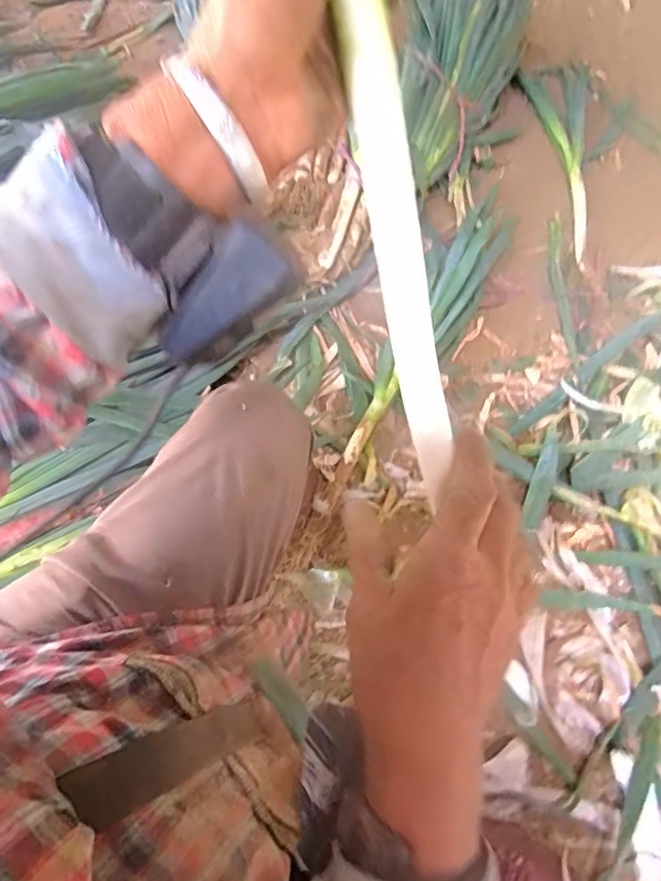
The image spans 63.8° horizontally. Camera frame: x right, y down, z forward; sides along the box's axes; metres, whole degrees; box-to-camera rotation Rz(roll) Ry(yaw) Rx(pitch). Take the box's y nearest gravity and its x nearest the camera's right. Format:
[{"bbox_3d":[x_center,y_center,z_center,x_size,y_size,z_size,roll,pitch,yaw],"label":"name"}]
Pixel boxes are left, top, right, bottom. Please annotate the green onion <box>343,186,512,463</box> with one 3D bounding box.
[{"bbox_3d":[0.214,-0.243,1.024,0.108,0.065,0.708,28,66,11],"label":"green onion"}]

